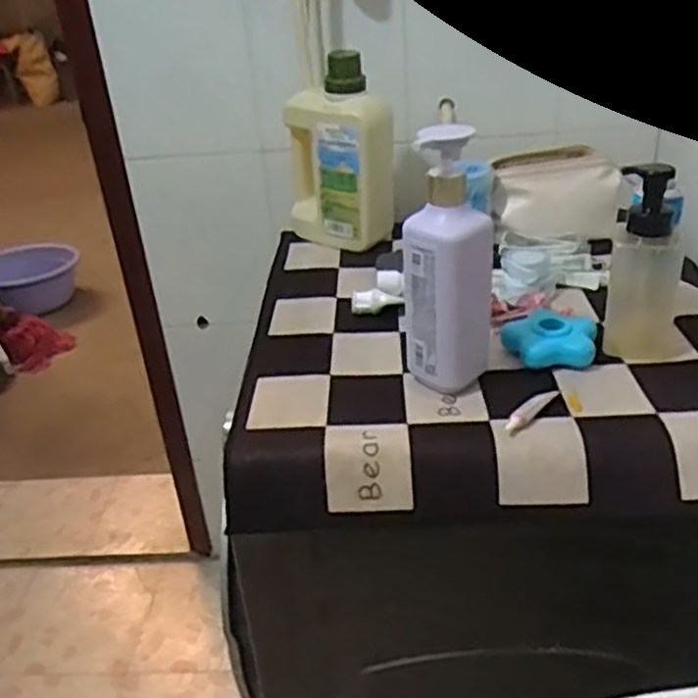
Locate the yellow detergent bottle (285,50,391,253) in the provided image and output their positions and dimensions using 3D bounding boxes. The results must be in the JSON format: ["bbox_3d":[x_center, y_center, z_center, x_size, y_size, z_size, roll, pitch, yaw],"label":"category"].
[{"bbox_3d":[-0.019,-0.277,1.061,0.166,0.252,0.068,18,37,33],"label":"yellow detergent bottle"}]

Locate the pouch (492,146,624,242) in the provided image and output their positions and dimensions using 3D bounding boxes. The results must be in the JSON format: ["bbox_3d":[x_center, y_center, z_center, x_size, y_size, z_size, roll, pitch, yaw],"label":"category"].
[{"bbox_3d":[0.298,-0.223,1.061,0.169,0.095,0.105,-6,30,-4],"label":"pouch"}]

